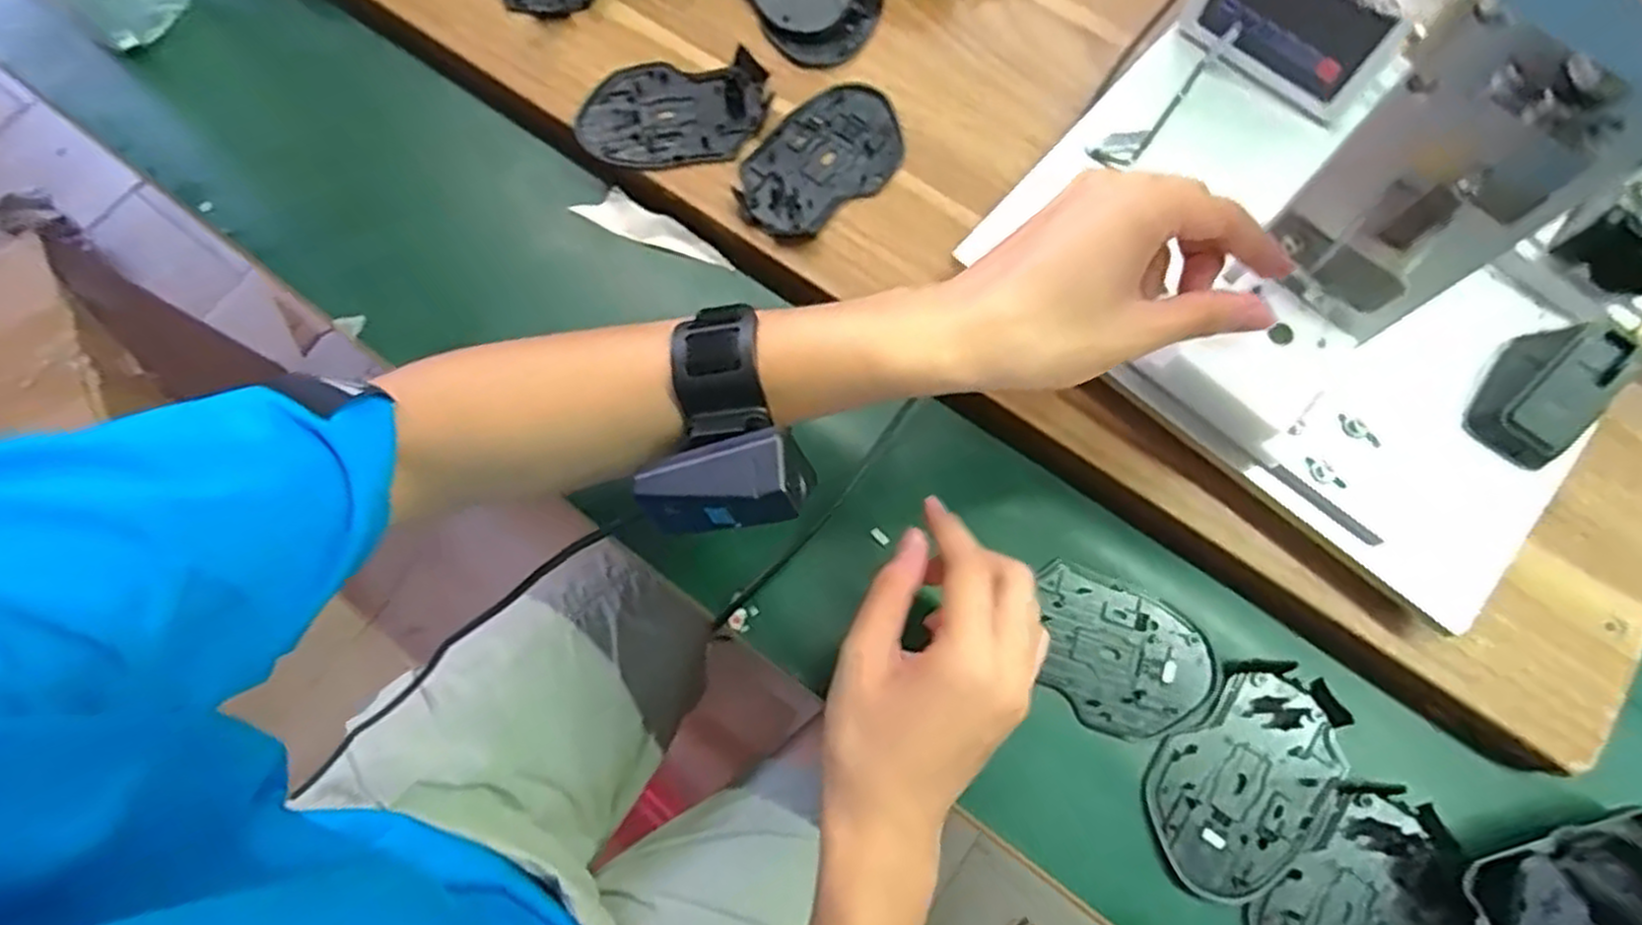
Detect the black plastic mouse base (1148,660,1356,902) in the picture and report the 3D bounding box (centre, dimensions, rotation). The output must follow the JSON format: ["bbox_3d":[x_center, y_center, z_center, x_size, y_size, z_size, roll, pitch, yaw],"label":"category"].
[{"bbox_3d":[0.215,0.157,0.383,0.113,0.011,0.074,-43,77,-10],"label":"black plastic mouse base"}]

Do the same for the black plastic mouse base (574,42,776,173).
[{"bbox_3d":[-0.089,-0.213,0.469,0.112,0.007,0.070,-8,74,-1],"label":"black plastic mouse base"}]

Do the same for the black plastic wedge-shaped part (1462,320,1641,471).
[{"bbox_3d":[0.351,-0.035,0.370,0.039,0.038,0.060,37,78,11],"label":"black plastic wedge-shaped part"}]

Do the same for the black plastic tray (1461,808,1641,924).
[{"bbox_3d":[0.349,0.199,0.359,0.109,0.027,0.050,-14,74,-3],"label":"black plastic tray"}]

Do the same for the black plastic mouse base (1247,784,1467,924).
[{"bbox_3d":[0.257,0.212,0.367,0.113,0.011,0.074,-34,76,-8],"label":"black plastic mouse base"}]

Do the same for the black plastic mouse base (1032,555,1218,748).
[{"bbox_3d":[0.155,0.102,0.402,0.093,0.005,0.072,23,76,7],"label":"black plastic mouse base"}]

